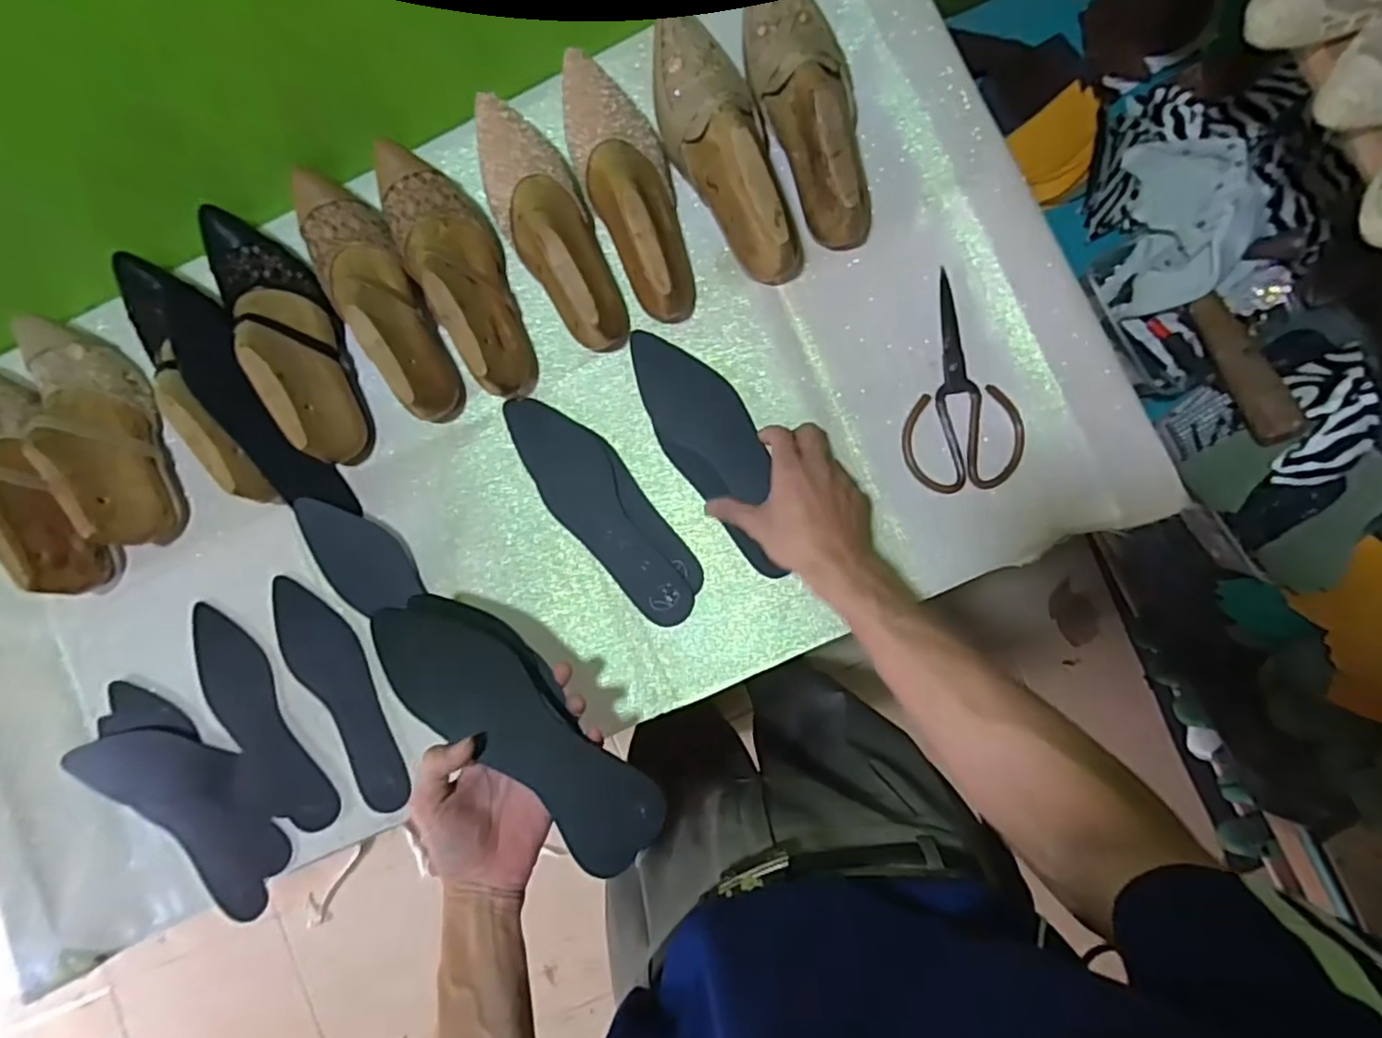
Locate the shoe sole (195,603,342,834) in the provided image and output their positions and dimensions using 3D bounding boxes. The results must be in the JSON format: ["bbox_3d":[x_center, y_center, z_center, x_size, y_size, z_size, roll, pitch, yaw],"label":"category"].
[{"bbox_3d":[-0.431,0.199,0.650,0.076,0.007,0.243,-30,85,7],"label":"shoe sole"}]

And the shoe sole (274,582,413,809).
[{"bbox_3d":[-0.345,0.169,0.639,0.073,0.009,0.240,-22,83,1],"label":"shoe sole"}]

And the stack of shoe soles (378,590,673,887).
[{"bbox_3d":[-0.141,0.159,0.522,0.276,0.019,0.090,36,72,13],"label":"stack of shoe soles"}]

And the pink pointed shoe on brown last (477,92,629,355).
[{"bbox_3d":[-0.126,-0.266,0.590,0.083,0.091,0.234,-34,86,4],"label":"pink pointed shoe on brown last"}]

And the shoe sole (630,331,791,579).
[{"bbox_3d":[0.025,-0.069,0.633,0.083,0.009,0.262,-30,85,5],"label":"shoe sole"}]

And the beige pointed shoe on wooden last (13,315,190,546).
[{"bbox_3d":[-0.564,-0.088,0.622,0.069,0.098,0.230,-29,86,4],"label":"beige pointed shoe on wooden last"}]

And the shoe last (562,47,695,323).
[{"bbox_3d":[-0.051,-0.294,0.585,0.083,0.089,0.231,-24,86,4],"label":"shoe last"}]

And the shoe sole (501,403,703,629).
[{"bbox_3d":[-0.084,-0.014,0.619,0.076,0.012,0.254,-41,85,1],"label":"shoe sole"}]

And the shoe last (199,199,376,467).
[{"bbox_3d":[-0.375,-0.172,0.604,0.080,0.101,0.256,-34,86,4],"label":"shoe last"}]

